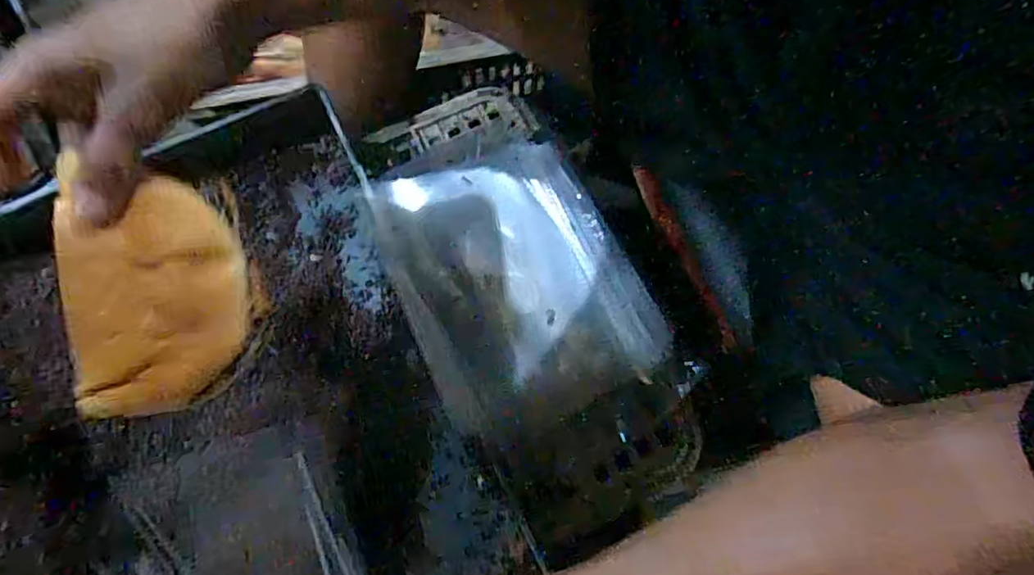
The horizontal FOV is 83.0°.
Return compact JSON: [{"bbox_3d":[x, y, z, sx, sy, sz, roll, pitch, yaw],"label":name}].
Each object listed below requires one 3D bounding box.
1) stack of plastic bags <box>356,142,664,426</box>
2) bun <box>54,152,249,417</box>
[{"bbox_3d":[-0.001,-0.008,0.474,0.175,0.016,0.216,-23,79,-6],"label":"stack of plastic bags"},{"bbox_3d":[-0.184,0.003,0.301,0.079,0.026,0.116,-7,97,-19],"label":"bun"}]

